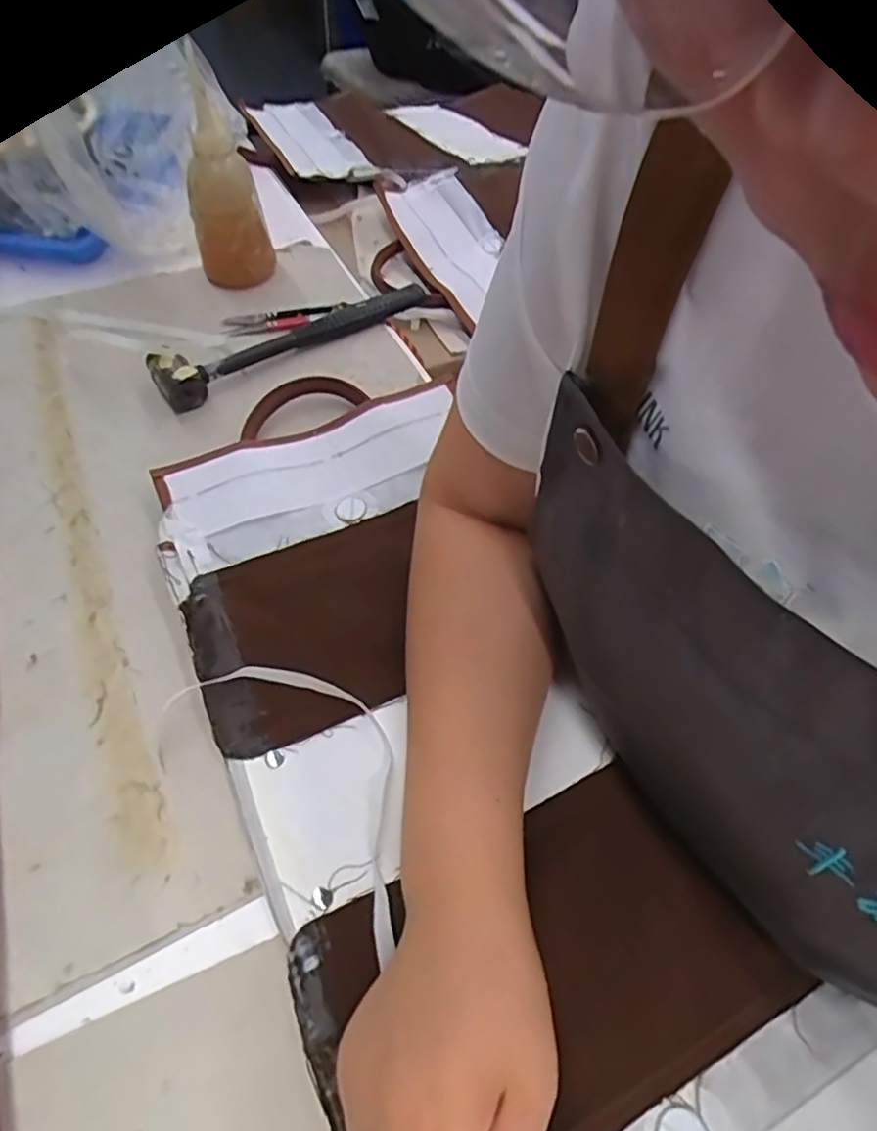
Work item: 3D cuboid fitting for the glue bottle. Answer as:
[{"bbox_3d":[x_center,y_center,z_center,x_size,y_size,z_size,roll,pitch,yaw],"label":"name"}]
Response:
[{"bbox_3d":[-0.180,-0.320,0.540,0.062,0.163,0.054,-12,56,-11],"label":"glue bottle"}]

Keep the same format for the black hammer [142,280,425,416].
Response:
[{"bbox_3d":[-0.118,-0.199,0.544,0.244,0.021,0.052,-34,63,-24],"label":"black hammer"}]

